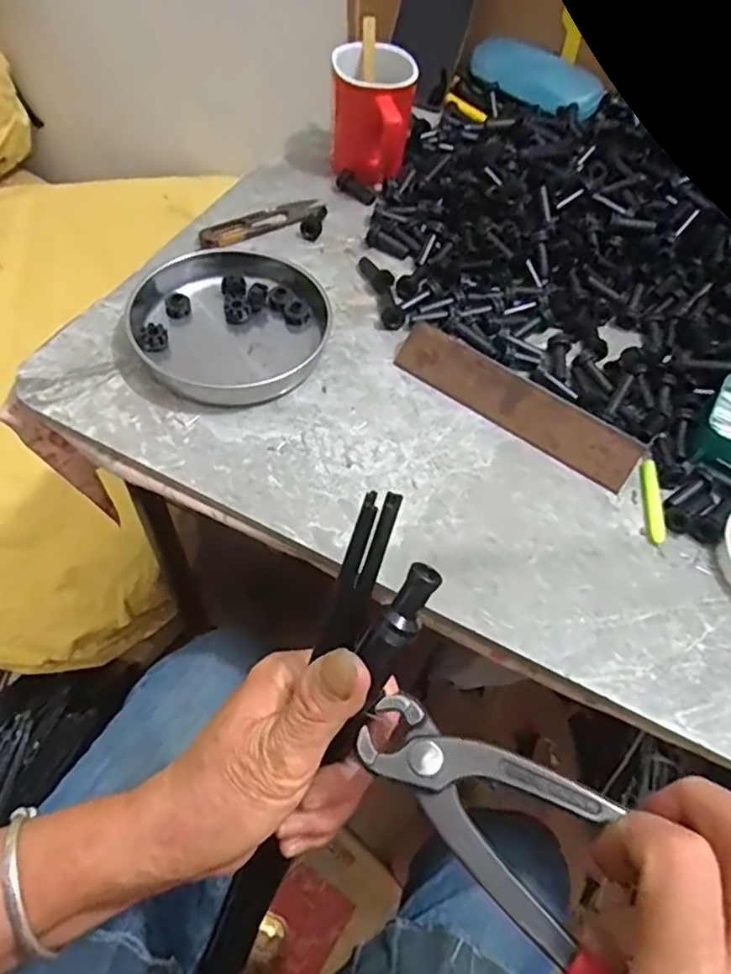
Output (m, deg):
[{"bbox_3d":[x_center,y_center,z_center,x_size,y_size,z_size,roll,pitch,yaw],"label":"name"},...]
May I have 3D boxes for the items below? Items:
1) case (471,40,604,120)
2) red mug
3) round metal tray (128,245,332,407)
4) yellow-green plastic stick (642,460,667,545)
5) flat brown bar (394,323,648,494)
[{"bbox_3d":[0.180,-0.422,0.646,0.149,0.034,0.071,40,67,17],"label":"case"},{"bbox_3d":[0.003,-0.327,0.555,0.071,0.080,0.107,6,57,-2],"label":"red mug"},{"bbox_3d":[-0.096,-0.118,0.465,0.140,0.033,0.141,-12,63,-9],"label":"round metal tray"},{"bbox_3d":[0.192,0.008,0.418,0.010,0.005,0.061,6,62,1],"label":"yellow-green plastic stick"},{"bbox_3d":[0.103,-0.058,0.436,0.178,0.008,0.036,33,103,14],"label":"flat brown bar"}]

